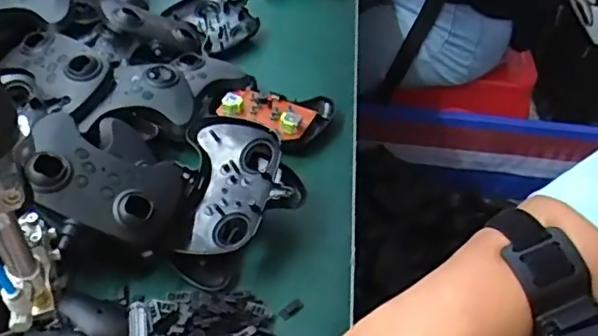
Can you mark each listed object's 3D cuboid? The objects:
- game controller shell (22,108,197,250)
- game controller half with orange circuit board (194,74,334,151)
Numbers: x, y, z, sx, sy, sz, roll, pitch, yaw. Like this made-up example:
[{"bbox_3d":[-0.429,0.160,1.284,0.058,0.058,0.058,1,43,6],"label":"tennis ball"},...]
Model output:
[{"bbox_3d":[-0.146,0.007,0.453,0.129,0.042,0.114,25,40,-26],"label":"game controller shell"},{"bbox_3d":[-0.035,-0.063,0.602,0.124,0.027,0.086,19,45,14],"label":"game controller half with orange circuit board"}]

